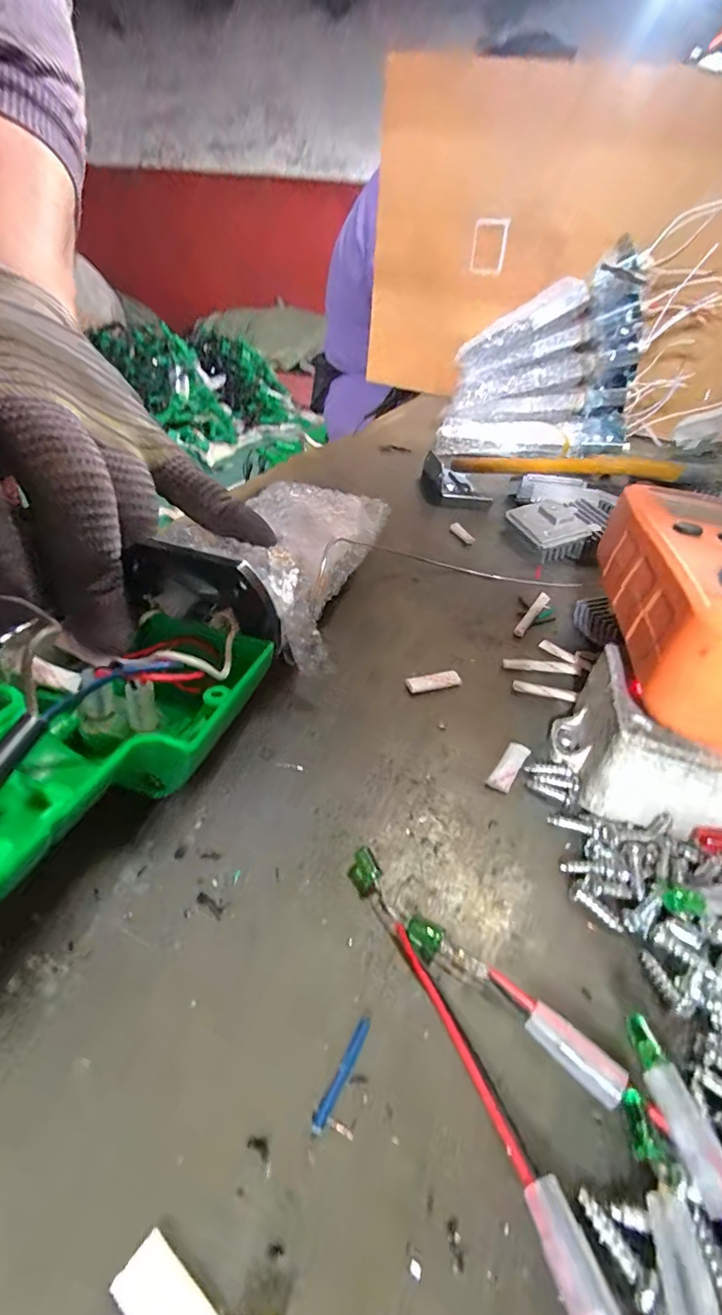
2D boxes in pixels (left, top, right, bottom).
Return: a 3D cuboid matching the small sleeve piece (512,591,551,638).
[{"bbox_3d":[0.081,-0.021,0.232,0.005,0.004,0.037,27,44,25],"label":"small sleeve piece"}]

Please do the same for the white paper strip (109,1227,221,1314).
[{"bbox_3d":[-0.027,0.094,0.069,0.018,0.004,0.008,27,45,25],"label":"white paper strip"}]

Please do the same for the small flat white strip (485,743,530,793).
[{"bbox_3d":[0.047,0.035,0.156,0.007,0.004,0.019,27,44,25],"label":"small flat white strip"}]

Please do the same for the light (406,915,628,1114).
[{"bbox_3d":[0.031,0.073,0.105,0.049,0.005,0.007,29,46,27],"label":"light"}]

